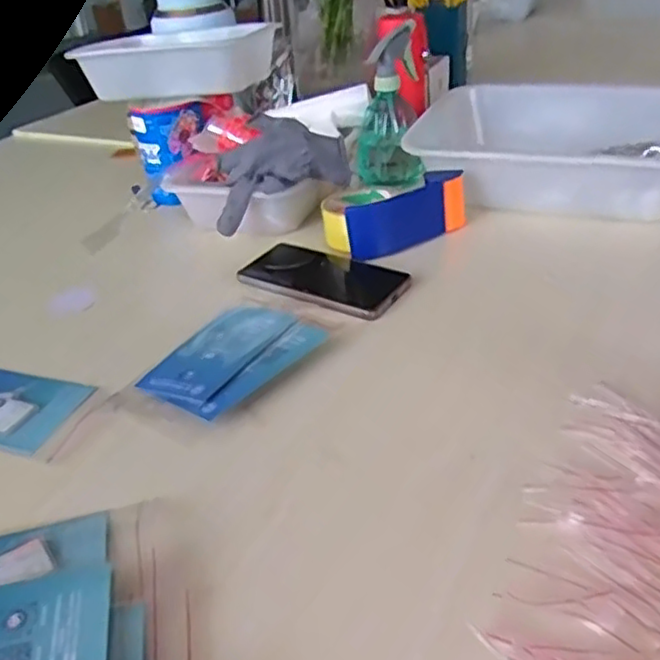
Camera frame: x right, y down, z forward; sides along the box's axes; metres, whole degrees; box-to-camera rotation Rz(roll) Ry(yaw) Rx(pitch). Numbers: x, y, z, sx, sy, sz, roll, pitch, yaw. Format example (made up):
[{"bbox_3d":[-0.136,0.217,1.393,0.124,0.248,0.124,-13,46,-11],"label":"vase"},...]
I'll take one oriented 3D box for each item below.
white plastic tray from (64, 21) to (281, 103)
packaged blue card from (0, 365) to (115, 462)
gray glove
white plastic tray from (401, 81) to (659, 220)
[{"bbox_3d":[-0.195,-0.368,0.910,0.236,0.063,0.180,5,35,15],"label":"white plastic tray"},{"bbox_3d":[-0.268,0.063,0.559,0.159,0.009,0.087,8,36,20],"label":"packaged blue card"},{"bbox_3d":[-0.059,-0.184,0.771,0.160,0.082,0.101,-13,34,-12],"label":"gray glove"},{"bbox_3d":[0.274,-0.214,0.800,0.331,0.080,0.233,13,38,27],"label":"white plastic tray"}]

